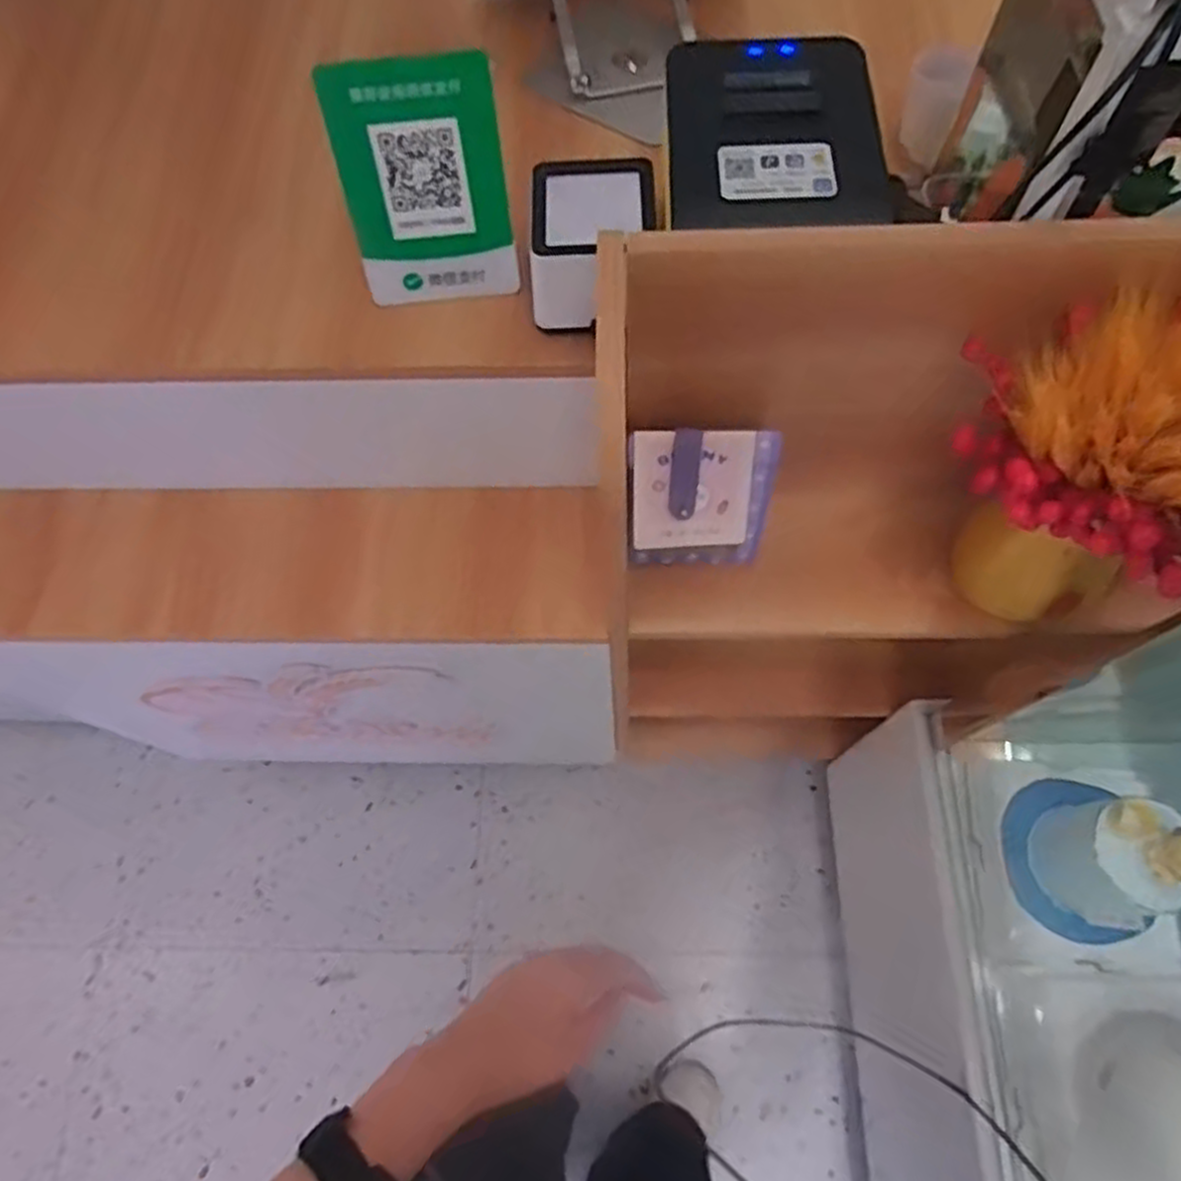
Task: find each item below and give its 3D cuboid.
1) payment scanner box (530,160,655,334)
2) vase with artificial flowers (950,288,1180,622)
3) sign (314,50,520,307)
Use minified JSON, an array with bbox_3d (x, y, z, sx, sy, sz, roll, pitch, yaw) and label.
[{"bbox_3d":[0.006,-0.251,0.577,0.093,0.084,0.103,0,68,2],"label":"payment scanner box"},{"bbox_3d":[0.317,-0.073,0.542,0.170,0.275,0.132,30,72,13],"label":"vase with artificial flowers"},{"bbox_3d":[-0.117,-0.286,0.564,0.111,0.156,0.006,-7,43,-2],"label":"sign"}]

